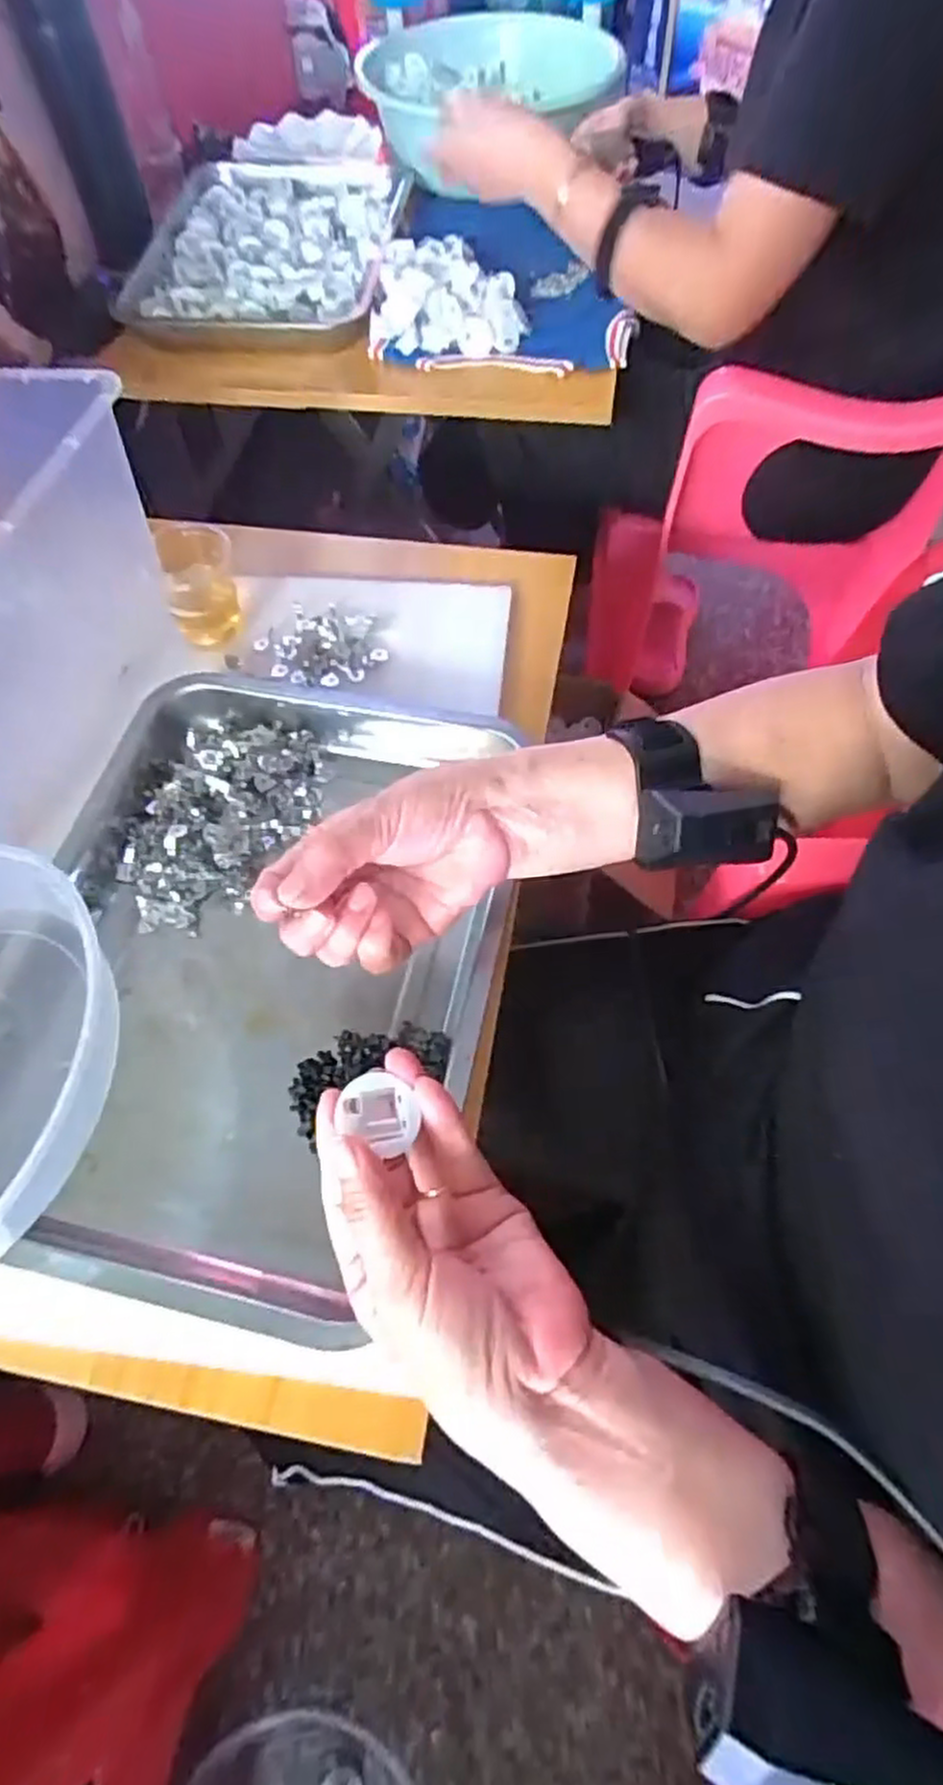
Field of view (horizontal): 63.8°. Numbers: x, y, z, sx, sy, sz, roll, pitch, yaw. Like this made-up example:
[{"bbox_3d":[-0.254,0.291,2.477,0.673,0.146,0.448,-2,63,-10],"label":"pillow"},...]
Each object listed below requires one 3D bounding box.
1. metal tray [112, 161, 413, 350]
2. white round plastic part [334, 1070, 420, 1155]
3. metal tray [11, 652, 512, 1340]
[{"bbox_3d":[-0.208,-0.671,0.787,0.270,0.046,0.287,3,61,3],"label":"metal tray"},{"bbox_3d":[-0.039,0.091,0.313,0.031,0.018,0.028,23,64,14],"label":"white round plastic part"},{"bbox_3d":[-0.127,0.034,0.443,0.274,0.048,0.363,11,62,7],"label":"metal tray"}]

